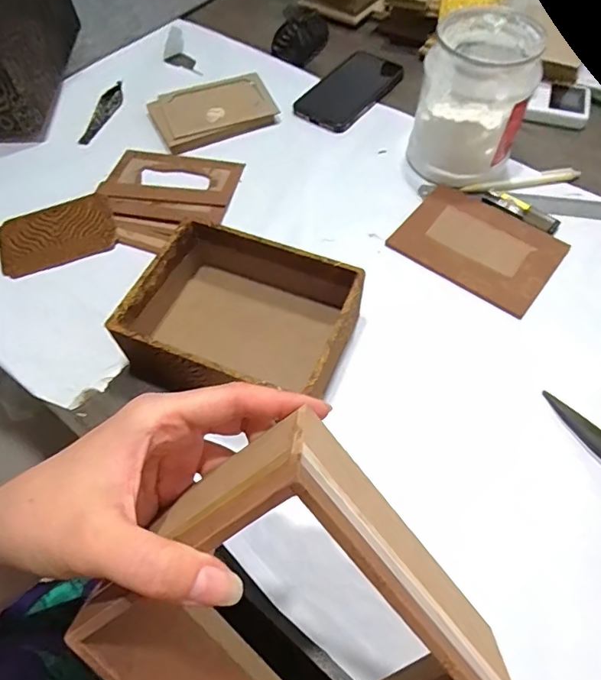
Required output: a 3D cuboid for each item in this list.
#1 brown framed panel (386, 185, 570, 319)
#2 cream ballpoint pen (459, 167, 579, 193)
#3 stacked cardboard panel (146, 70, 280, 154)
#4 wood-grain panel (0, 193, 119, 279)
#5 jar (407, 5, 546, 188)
[{"bbox_3d":[0.191,-0.102,0.514,0.157,0.007,0.120,36,67,20],"label":"brown framed panel"},{"bbox_3d":[0.256,-0.184,0.551,0.138,0.006,0.014,-11,60,-5],"label":"cream ballpoint pen"},{"bbox_3d":[-0.115,-0.307,0.634,0.155,0.024,0.103,-22,61,-11],"label":"stacked cardboard panel"},{"bbox_3d":[-0.270,-0.119,0.532,0.121,0.013,0.082,-22,61,-11],"label":"wood-grain panel"},{"bbox_3d":[0.189,-0.264,0.524,0.105,0.136,0.123,17,61,11],"label":"jar"}]

